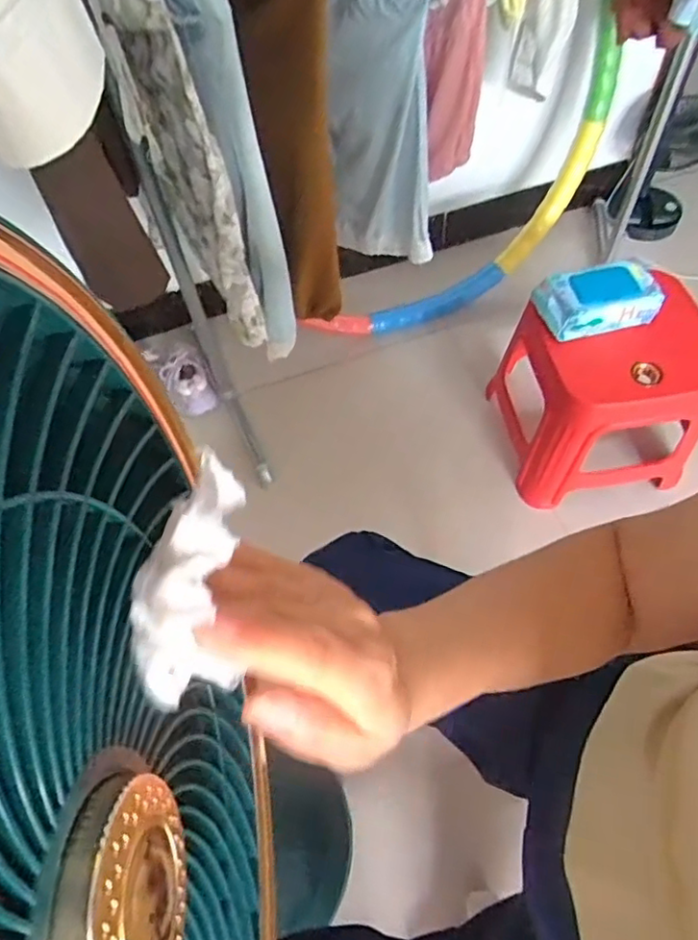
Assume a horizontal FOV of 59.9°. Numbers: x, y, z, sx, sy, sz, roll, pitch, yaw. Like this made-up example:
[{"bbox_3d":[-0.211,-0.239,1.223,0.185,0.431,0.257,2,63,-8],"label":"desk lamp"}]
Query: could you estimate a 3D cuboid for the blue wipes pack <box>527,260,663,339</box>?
[{"bbox_3d":[0.386,-0.265,0.938,0.165,0.055,0.107,-16,61,-5],"label":"blue wipes pack"}]

